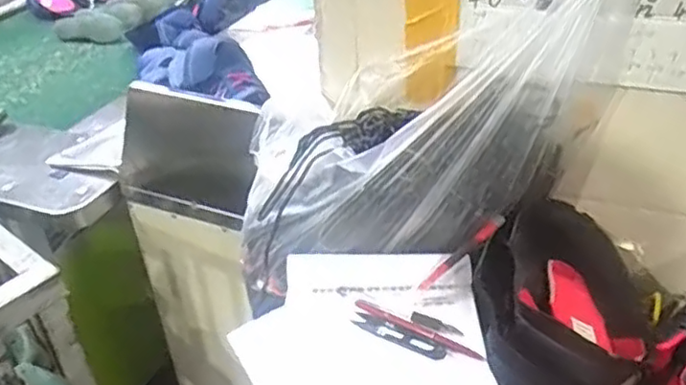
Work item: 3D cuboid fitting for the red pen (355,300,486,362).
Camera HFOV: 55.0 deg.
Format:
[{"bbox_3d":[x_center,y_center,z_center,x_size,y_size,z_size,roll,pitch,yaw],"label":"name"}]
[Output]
[{"bbox_3d":[0.071,0.131,0.633,0.136,0.007,0.013,17,40,29],"label":"red pen"}]

